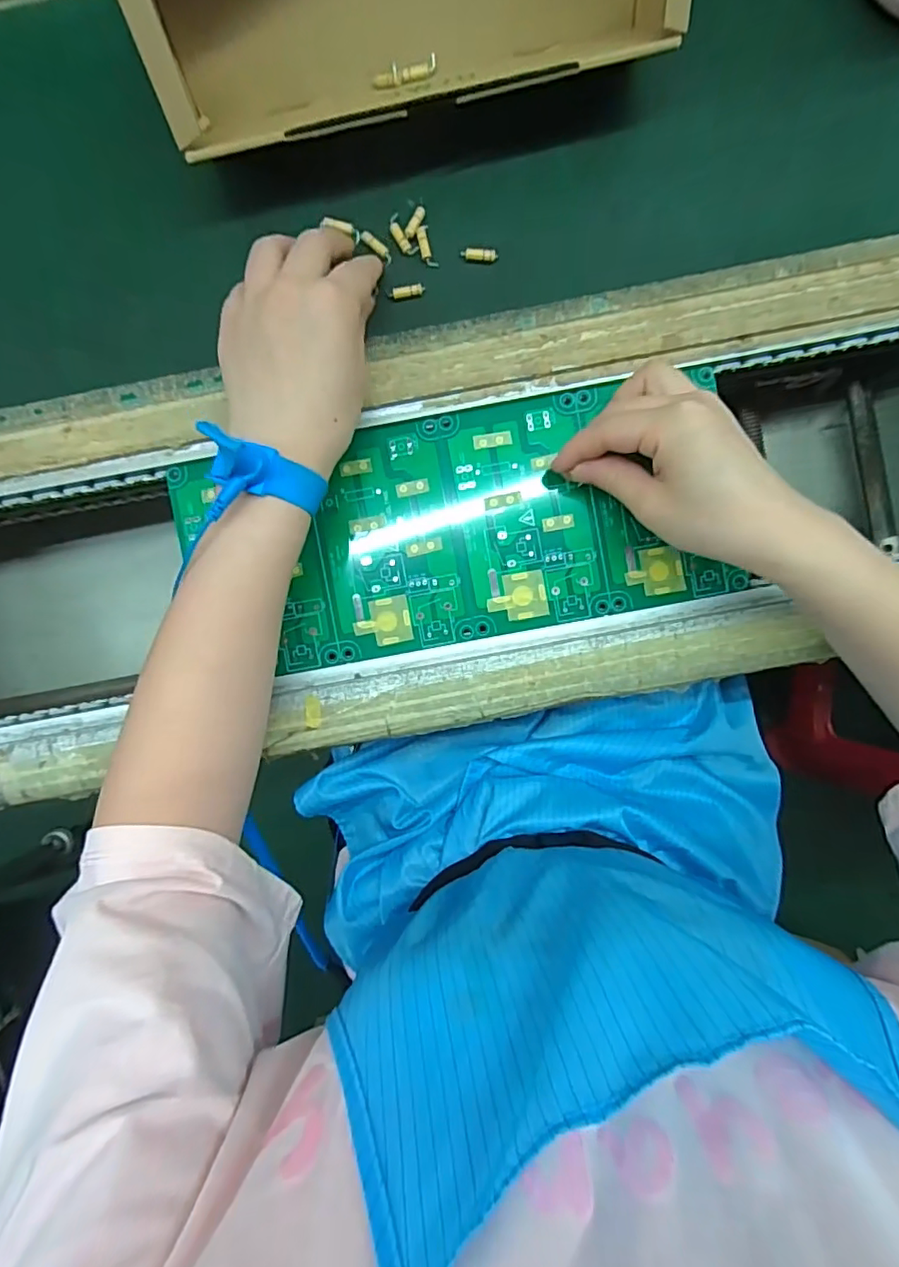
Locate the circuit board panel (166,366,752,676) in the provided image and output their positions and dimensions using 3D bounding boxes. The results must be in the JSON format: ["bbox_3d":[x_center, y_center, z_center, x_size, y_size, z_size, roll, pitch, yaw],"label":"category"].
[{"bbox_3d":[0.004,-0.063,0.341,0.318,0.005,0.138,-11,93,1],"label":"circuit board panel"}]

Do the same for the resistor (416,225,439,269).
[{"bbox_3d":[-0.013,-0.224,0.323,0.008,0.004,0.023,-17,93,1],"label":"resistor"}]

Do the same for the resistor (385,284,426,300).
[{"bbox_3d":[-0.025,-0.199,0.323,0.022,0.004,0.006,-11,93,1],"label":"resistor"}]

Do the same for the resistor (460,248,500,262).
[{"bbox_3d":[0.017,-0.219,0.323,0.022,0.004,0.006,3,93,0],"label":"resistor"}]

